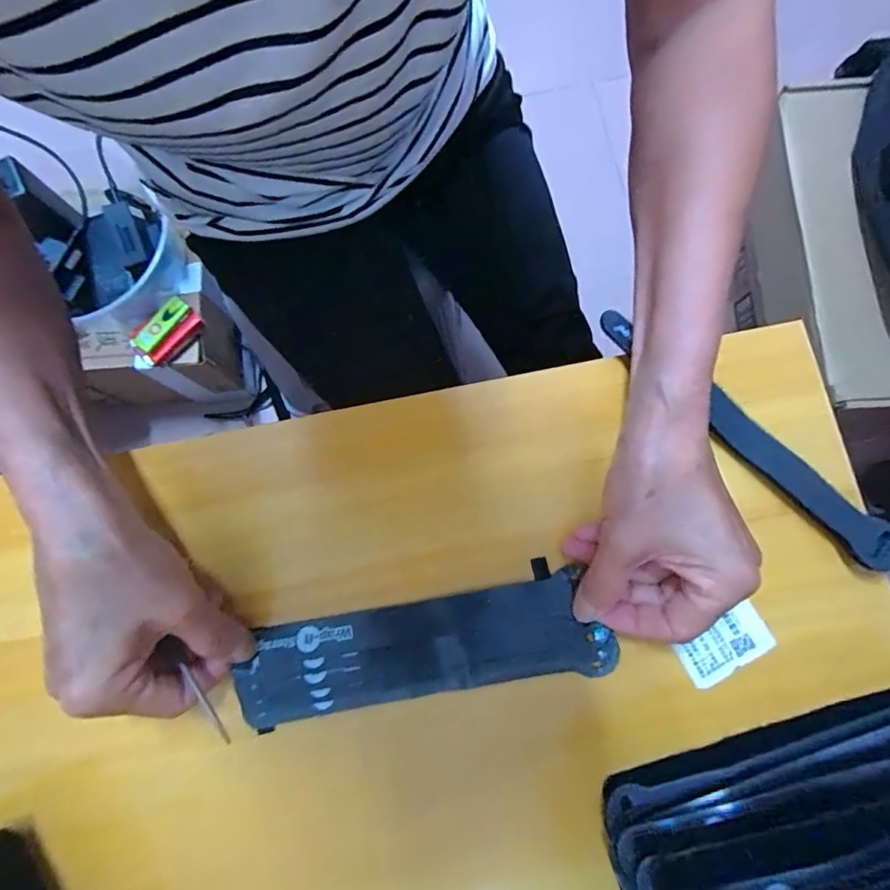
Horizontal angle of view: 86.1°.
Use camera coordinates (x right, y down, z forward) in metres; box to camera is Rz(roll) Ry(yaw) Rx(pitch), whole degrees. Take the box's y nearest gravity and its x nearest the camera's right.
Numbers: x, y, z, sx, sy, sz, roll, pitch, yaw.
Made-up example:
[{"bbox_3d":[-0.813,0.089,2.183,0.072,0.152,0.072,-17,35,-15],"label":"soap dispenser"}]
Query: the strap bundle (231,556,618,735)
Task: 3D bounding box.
[{"bbox_3d":[-0.012,0.108,0.257,0.193,0.012,0.053,-10,80,-2],"label":"strap bundle"}]

